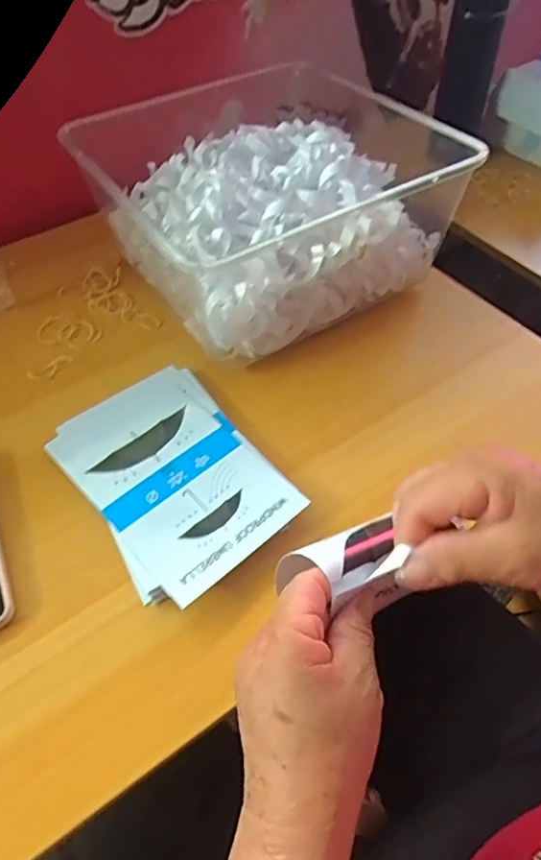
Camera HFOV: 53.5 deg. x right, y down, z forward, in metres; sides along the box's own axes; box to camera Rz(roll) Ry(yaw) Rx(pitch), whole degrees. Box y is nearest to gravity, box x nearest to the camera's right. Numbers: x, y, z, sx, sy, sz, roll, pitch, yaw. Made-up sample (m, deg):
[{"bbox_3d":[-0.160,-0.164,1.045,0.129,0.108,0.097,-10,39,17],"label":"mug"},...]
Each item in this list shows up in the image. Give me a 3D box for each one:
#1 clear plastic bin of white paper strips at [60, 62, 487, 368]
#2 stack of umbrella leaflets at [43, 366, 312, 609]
[{"bbox_3d":[0.002,-0.213,0.539,0.299,0.144,0.259,-28,56,-18],"label":"clear plastic bin of white paper strips"},{"bbox_3d":[-0.081,0.031,0.430,0.132,0.012,0.203,-33,57,-21],"label":"stack of umbrella leaflets"}]

